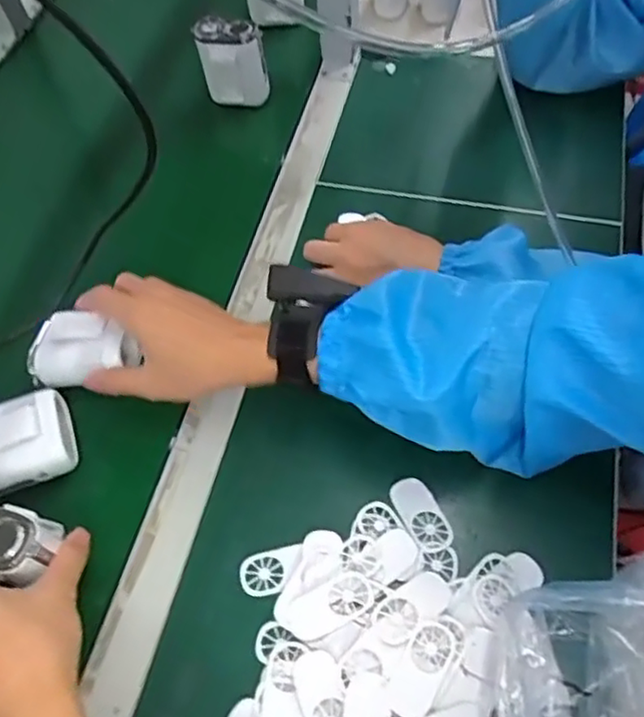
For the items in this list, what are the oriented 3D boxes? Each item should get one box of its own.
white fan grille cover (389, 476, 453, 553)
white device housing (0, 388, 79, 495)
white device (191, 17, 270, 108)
[{"bbox_3d":[0.072,0.114,0.462,0.029,0.007,0.059,-25,61,-16],"label":"white fan grille cover"},{"bbox_3d":[-0.238,0.064,0.482,0.085,0.030,0.064,-17,59,-11],"label":"white device housing"},{"bbox_3d":[-0.099,-0.325,0.696,0.074,0.084,0.034,1,58,0],"label":"white device"}]

